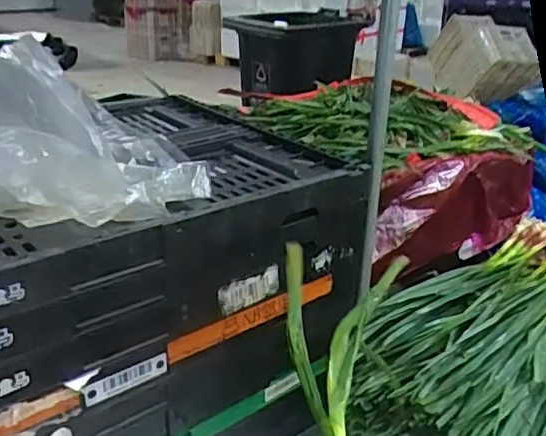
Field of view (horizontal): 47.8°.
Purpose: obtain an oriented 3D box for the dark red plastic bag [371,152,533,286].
[{"bbox_3d":[0.300,-0.012,1.002,0.351,0.190,0.075,-17,30,-35],"label":"dark red plastic bag"}]

